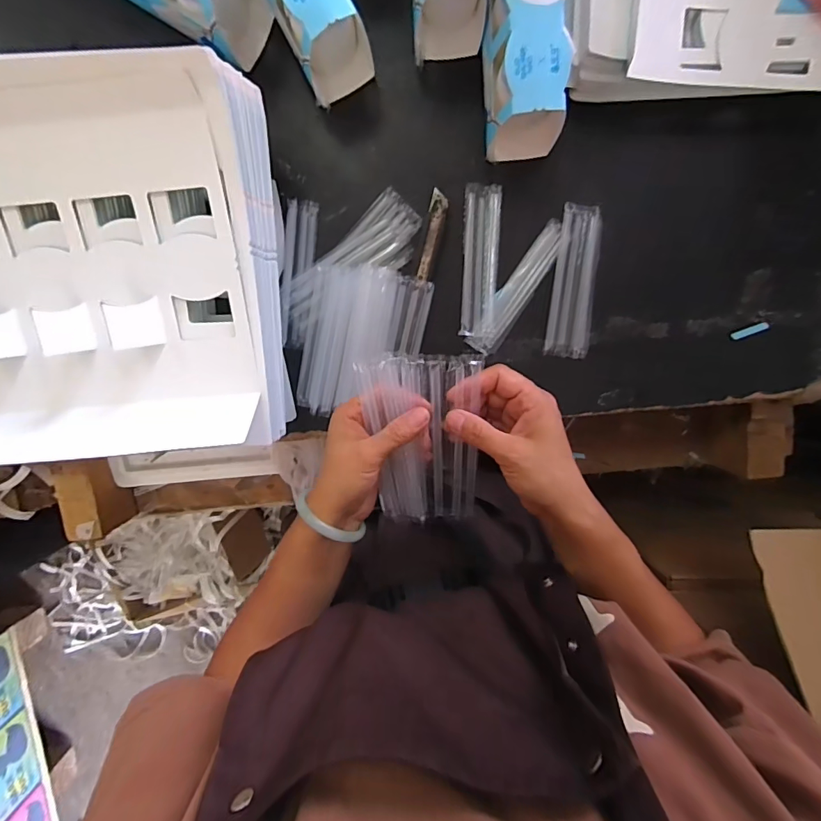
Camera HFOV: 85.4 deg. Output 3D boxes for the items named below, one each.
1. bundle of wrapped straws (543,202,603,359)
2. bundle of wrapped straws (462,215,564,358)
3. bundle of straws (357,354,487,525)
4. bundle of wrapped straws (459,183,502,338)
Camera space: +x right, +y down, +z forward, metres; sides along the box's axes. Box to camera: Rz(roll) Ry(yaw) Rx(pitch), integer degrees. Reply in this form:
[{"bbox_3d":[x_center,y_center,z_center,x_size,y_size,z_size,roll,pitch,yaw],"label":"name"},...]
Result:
[{"bbox_3d":[0.179,-0.138,0.484,0.047,0.009,0.156,6,98,0],"label":"bundle of wrapped straws"},{"bbox_3d":[0.118,-0.132,0.485,0.031,0.009,0.155,33,97,-4],"label":"bundle of wrapped straws"},{"bbox_3d":[0.011,0.028,0.363,0.086,0.012,0.150,-5,116,2],"label":"bundle of straws"},{"bbox_3d":[0.075,-0.160,0.481,0.037,0.009,0.157,3,98,1],"label":"bundle of wrapped straws"}]

